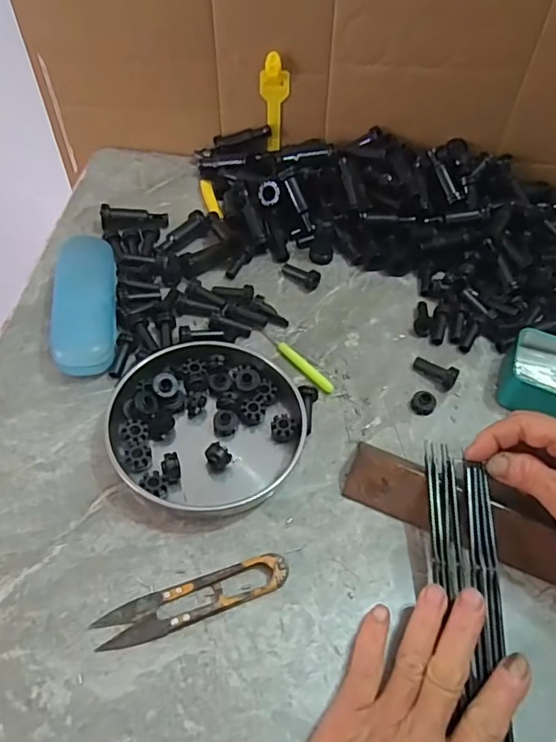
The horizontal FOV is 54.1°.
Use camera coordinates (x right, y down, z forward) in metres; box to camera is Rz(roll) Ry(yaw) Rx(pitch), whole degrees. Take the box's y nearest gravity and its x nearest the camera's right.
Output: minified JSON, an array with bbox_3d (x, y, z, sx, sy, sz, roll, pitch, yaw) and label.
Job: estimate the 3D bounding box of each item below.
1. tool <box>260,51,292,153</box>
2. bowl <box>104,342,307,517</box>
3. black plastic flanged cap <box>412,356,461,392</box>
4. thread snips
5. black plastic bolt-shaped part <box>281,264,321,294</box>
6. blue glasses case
[{"bbox_3d":[-0.005,-0.291,0.593,0.032,0.103,0.019,3,50,-4],"label":"tool"},{"bbox_3d":[-0.051,0.039,0.396,0.133,0.029,0.135,3,50,-4],"label":"bowl"},{"bbox_3d":[0.132,0.002,0.461,0.037,0.015,0.016,28,53,16],"label":"black plastic flanged cap"},{"bbox_3d":[-0.050,0.140,0.333,0.116,0.010,0.024,-13,53,-17],"label":"thread snips"},{"bbox_3d":[0.021,-0.094,0.522,0.040,0.015,0.020,32,54,19],"label":"black plastic bolt-shaped part"},{"bbox_3d":[-0.160,-0.058,0.458,0.047,0.036,0.137,-6,51,-11],"label":"blue glasses case"}]

